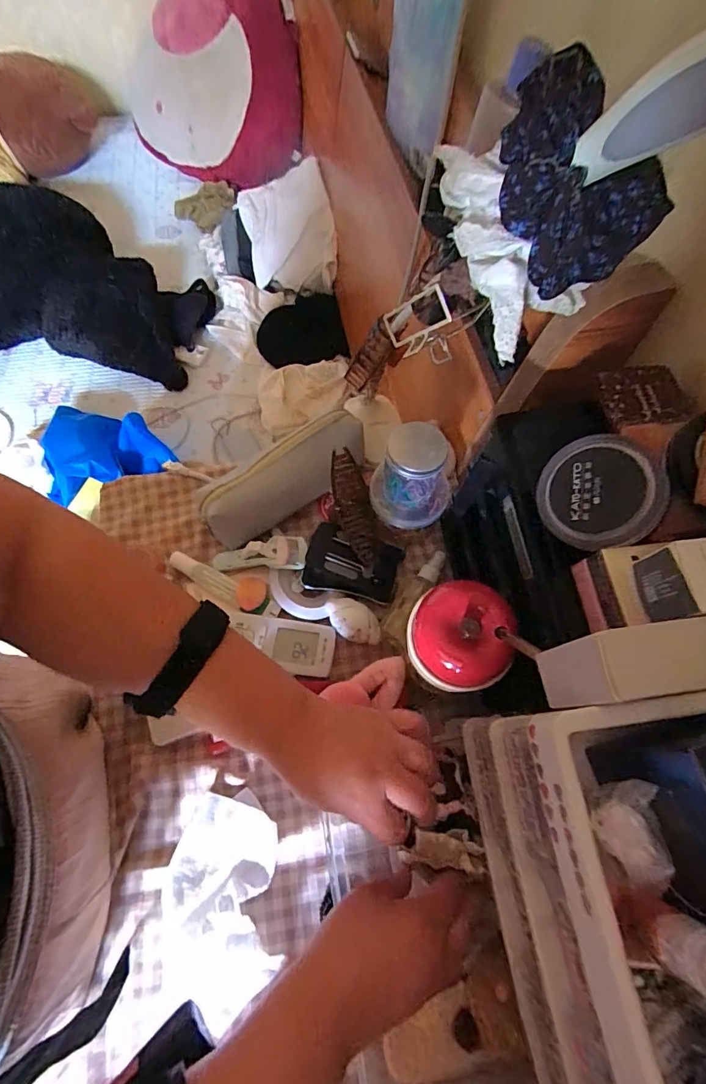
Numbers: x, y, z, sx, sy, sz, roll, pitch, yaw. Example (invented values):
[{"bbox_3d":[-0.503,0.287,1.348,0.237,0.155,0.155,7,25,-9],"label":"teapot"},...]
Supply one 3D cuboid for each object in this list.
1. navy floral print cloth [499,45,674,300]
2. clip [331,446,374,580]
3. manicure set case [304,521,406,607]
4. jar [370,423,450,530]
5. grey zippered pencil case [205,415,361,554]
[{"bbox_3d":[0.128,-0.211,0.261,0.070,0.077,0.096,-24,68,-10],"label":"navy floral print cloth"},{"bbox_3d":[0.003,-0.030,0.486,0.035,0.025,0.130,-13,88,-6],"label":"clip"},{"bbox_3d":[0.001,0.024,0.485,0.095,0.021,0.068,13,66,6],"label":"manicure set case"},{"bbox_3d":[0.058,-0.064,0.447,0.081,0.102,0.064,14,67,6],"label":"jar"},{"bbox_3d":[-0.071,-0.069,0.499,0.194,0.057,0.055,-37,71,-15],"label":"grey zippered pencil case"}]

